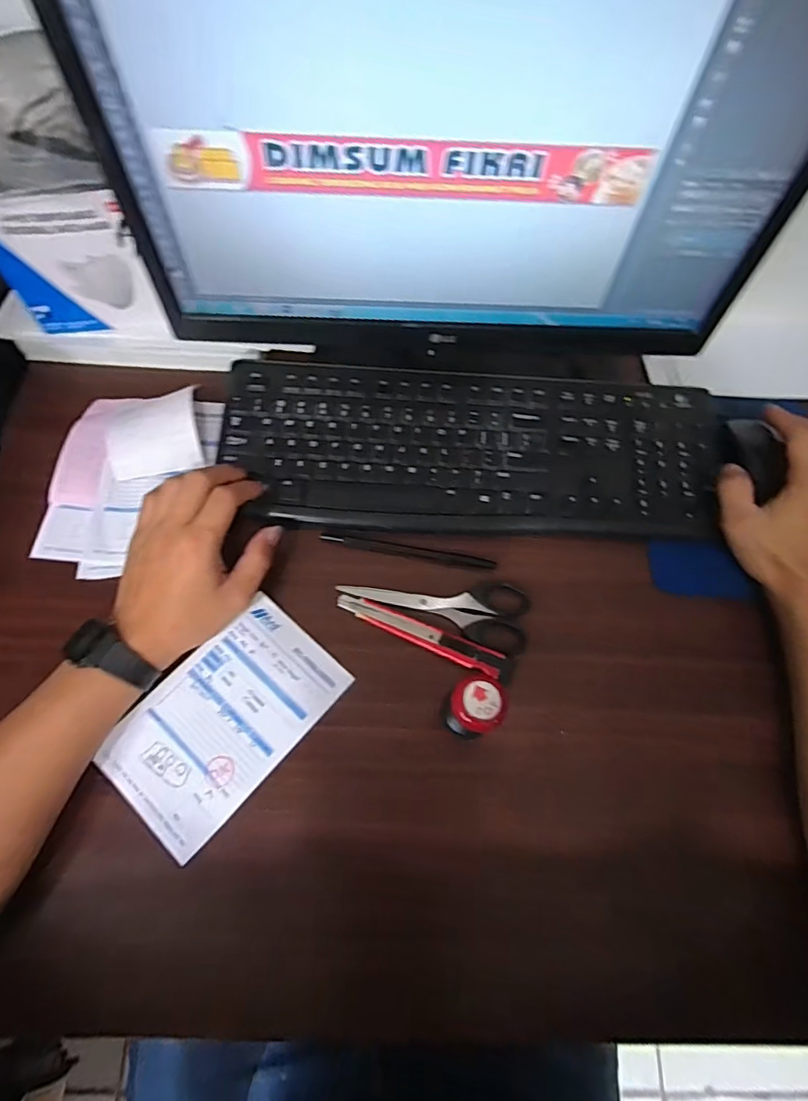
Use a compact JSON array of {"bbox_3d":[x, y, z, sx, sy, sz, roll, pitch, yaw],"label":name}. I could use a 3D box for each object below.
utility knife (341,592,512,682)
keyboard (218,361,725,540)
[{"bbox_3d":[0.016,0.066,0.410,0.144,0.012,0.020,22,75,4],"label":"utility knife"},{"bbox_3d":[0.058,-0.090,0.457,0.421,0.016,0.150,4,75,0],"label":"keyboard"}]

